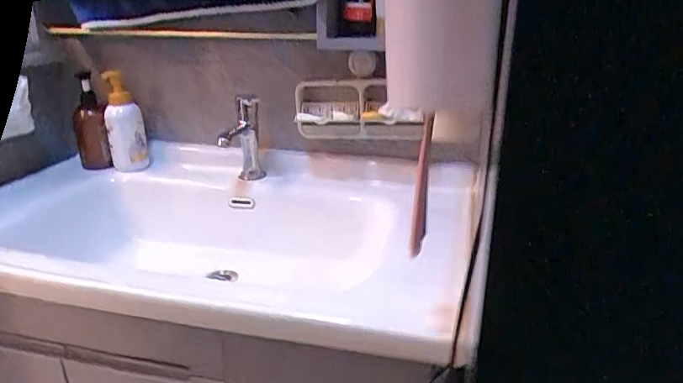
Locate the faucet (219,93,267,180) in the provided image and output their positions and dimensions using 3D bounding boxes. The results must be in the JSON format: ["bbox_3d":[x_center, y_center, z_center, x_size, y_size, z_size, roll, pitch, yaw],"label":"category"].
[{"bbox_3d":[-0.202,-0.097,1.037,0.062,0.177,0.140,1,25,2],"label":"faucet"}]

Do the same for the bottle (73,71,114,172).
[{"bbox_3d":[-0.558,-0.151,1.119,0.056,0.206,0.062,-16,30,-30],"label":"bottle"}]

